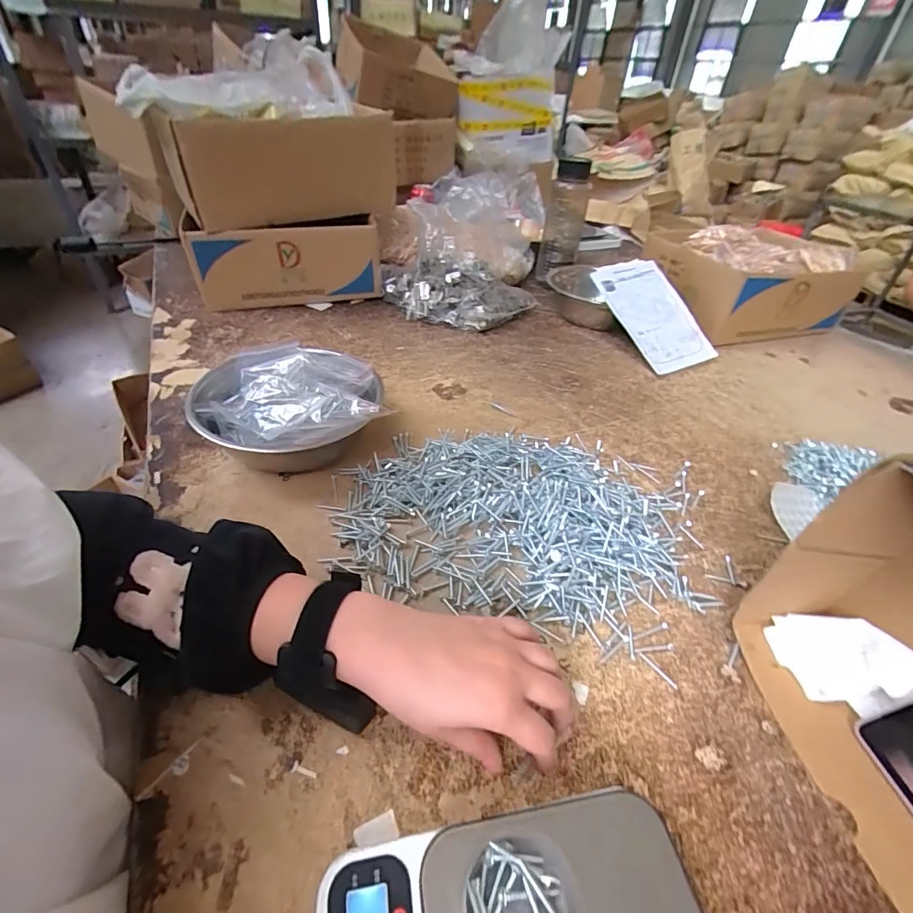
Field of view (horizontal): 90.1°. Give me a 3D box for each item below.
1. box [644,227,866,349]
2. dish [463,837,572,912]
[{"bbox_3d":[0.544,-0.341,0.883,0.298,0.146,0.258,-8,41,-14],"label":"box"},{"bbox_3d":[0.030,0.223,0.223,0.052,0.022,0.052,0,39,-5],"label":"dish"}]

